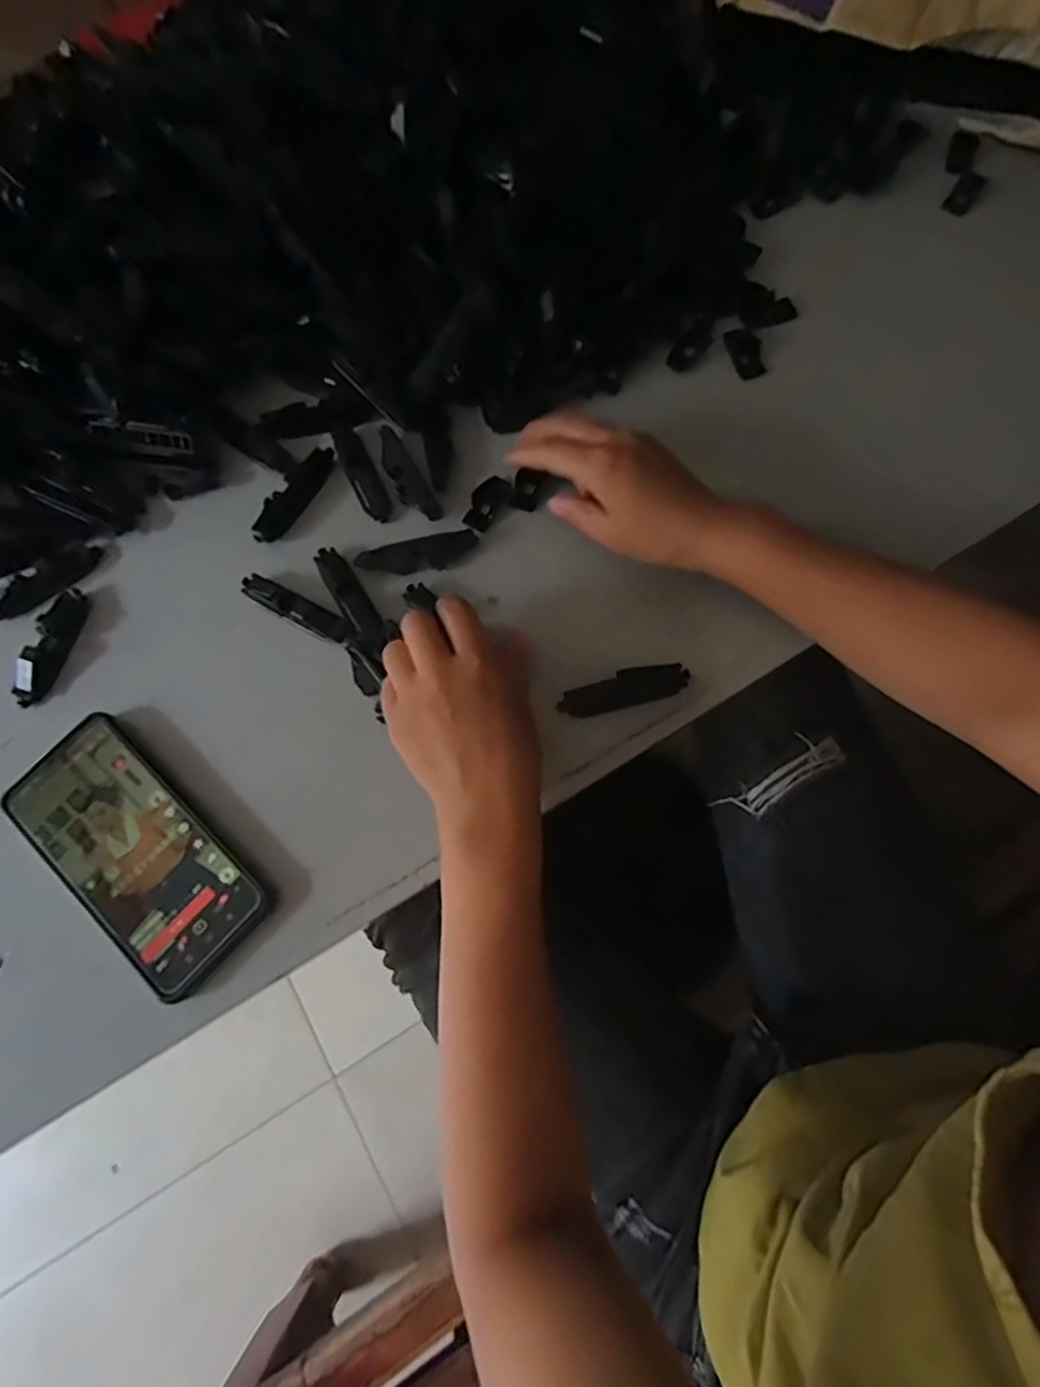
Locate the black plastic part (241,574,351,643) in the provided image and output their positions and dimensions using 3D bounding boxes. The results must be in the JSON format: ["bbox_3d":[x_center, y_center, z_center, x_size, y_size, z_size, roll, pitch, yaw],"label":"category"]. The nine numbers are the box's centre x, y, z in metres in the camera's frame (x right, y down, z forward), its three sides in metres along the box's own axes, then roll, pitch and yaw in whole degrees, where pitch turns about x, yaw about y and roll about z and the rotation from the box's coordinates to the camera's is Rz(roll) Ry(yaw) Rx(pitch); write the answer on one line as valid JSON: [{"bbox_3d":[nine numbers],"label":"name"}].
[{"bbox_3d":[-0.146,-0.056,0.418,0.079,0.016,0.020,28,77,10],"label":"black plastic part"}]

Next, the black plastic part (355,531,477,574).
[{"bbox_3d":[-0.067,-0.091,0.419,0.079,0.016,0.019,-14,74,-1],"label":"black plastic part"}]

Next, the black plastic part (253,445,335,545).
[{"bbox_3d":[-0.157,-0.139,0.438,0.021,0.008,0.079,28,77,10],"label":"black plastic part"}]

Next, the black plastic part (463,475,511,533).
[{"bbox_3d":[-0.023,-0.133,0.439,0.023,0.004,0.042,30,77,11],"label":"black plastic part"}]

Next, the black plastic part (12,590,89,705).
[{"bbox_3d":[-0.309,-0.032,0.414,0.018,0.013,0.081,15,75,7],"label":"black plastic part"}]

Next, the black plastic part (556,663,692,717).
[{"bbox_3d":[0.064,-0.002,0.394,0.081,0.007,0.022,-14,74,-1],"label":"black plastic part"}]

